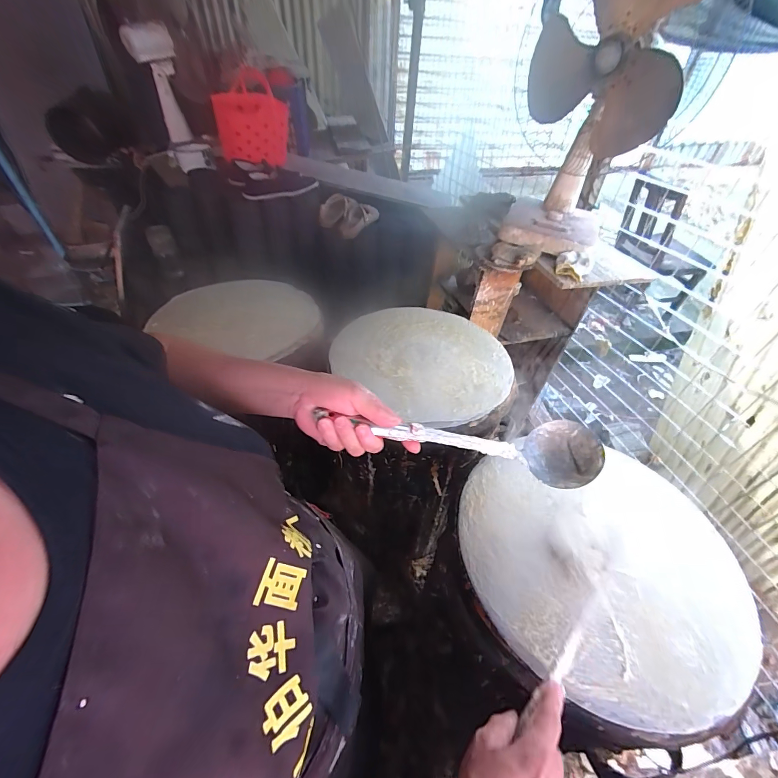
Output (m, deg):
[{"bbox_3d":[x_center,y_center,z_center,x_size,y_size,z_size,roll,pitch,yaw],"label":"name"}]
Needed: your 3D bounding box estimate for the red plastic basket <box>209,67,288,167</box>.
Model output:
[{"bbox_3d":[-0.477,-0.937,1.268,0.237,0.246,0.183,-10,47,-11],"label":"red plastic basket"}]

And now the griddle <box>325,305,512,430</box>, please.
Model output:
[{"bbox_3d":[0.081,-0.078,0.772,0.353,0.036,0.348,1,46,-1],"label":"griddle"}]

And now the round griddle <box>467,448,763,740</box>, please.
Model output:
[{"bbox_3d":[0.289,0.224,0.487,0.372,0.044,0.335,3,46,2],"label":"round griddle"}]

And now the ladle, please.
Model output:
[{"bbox_3d":[0.097,0.062,0.426,0.344,0.057,0.086,9,44,-19],"label":"ladle"}]

